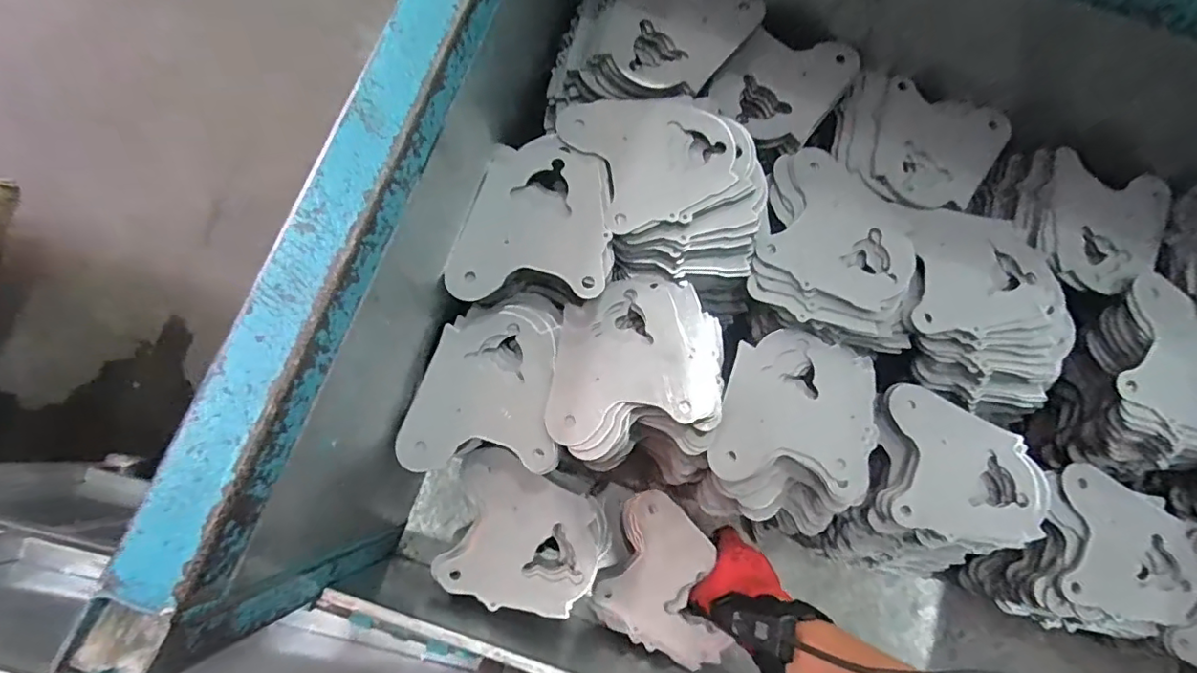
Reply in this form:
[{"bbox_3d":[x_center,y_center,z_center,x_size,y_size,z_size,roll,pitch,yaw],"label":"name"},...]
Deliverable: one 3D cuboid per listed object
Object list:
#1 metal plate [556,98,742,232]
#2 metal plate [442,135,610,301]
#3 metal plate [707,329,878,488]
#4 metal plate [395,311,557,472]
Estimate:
[{"bbox_3d":[0.051,-0.166,0.508,0.141,0.009,0.133,1,71,-3],"label":"metal plate"},{"bbox_3d":[-0.052,-0.105,0.488,0.126,0.008,0.159,8,71,4],"label":"metal plate"},{"bbox_3d":[0.185,0.070,0.512,0.138,0.010,0.148,1,74,-4],"label":"metal plate"},{"bbox_3d":[-0.103,0.046,0.492,0.126,0.009,0.134,1,74,-1],"label":"metal plate"}]

